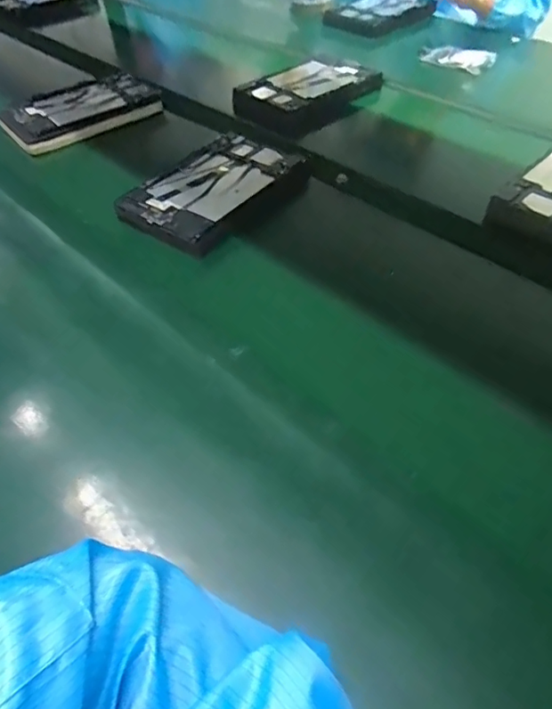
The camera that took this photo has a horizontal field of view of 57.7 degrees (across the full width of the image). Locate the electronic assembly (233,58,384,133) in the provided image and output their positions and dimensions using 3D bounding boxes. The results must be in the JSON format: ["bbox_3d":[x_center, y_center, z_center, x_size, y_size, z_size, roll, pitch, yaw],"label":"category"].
[{"bbox_3d":[0.055,-0.487,0.919,0.173,0.045,0.241,34,57,27],"label":"electronic assembly"}]

